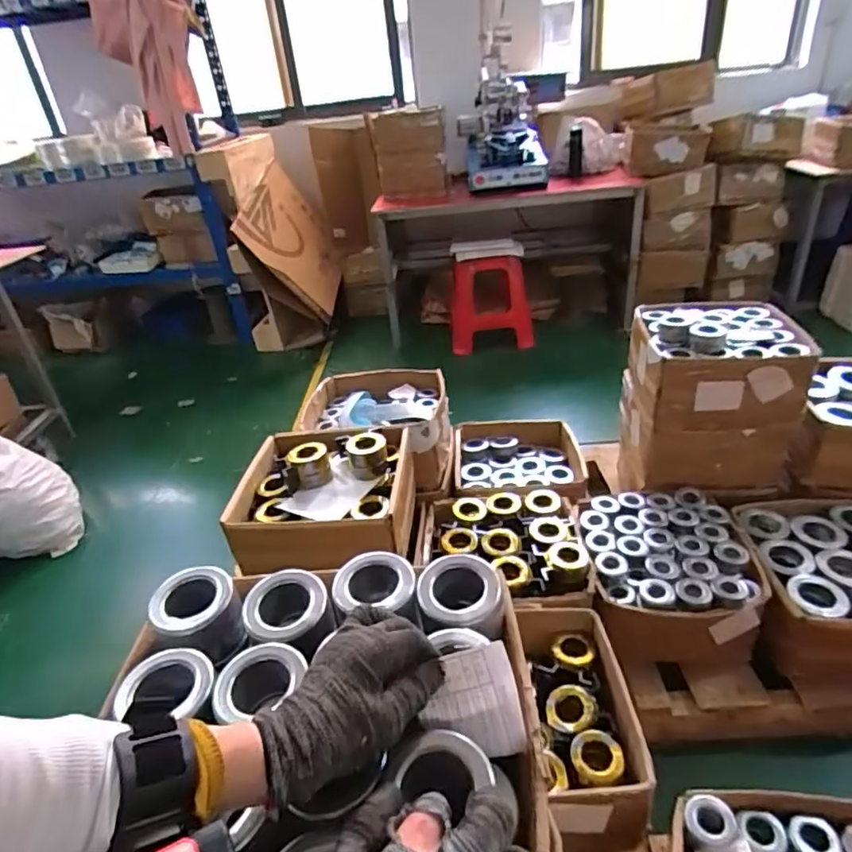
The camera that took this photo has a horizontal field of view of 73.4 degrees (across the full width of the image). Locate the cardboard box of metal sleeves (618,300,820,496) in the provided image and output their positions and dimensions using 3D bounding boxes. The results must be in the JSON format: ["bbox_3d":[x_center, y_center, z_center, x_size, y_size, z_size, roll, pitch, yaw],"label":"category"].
[{"bbox_3d":[0.683,-0.081,1.395,0.369,0.359,0.393,2,32,14],"label":"cardboard box of metal sleeves"}]

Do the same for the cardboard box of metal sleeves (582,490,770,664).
[{"bbox_3d":[0.511,0.315,1.246,0.324,0.178,0.345,-1,32,10],"label":"cardboard box of metal sleeves"}]

